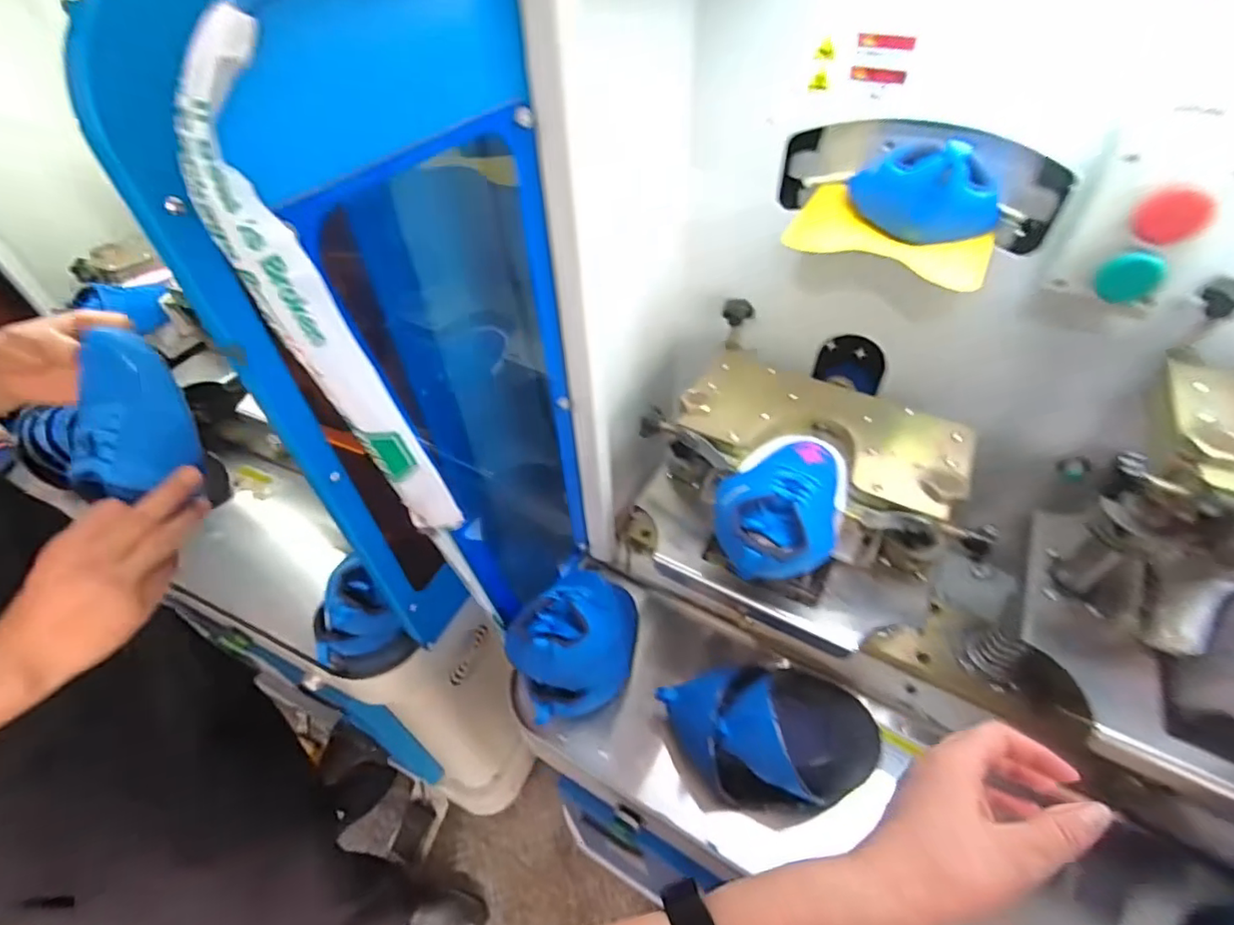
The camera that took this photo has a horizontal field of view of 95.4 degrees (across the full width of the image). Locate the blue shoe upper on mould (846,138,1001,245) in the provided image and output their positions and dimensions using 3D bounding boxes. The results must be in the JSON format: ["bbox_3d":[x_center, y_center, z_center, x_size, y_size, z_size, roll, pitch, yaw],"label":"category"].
[{"bbox_3d":[0.250,-0.223,0.448,0.120,0.070,0.073,22,52,21],"label":"blue shoe upper on mould"}]

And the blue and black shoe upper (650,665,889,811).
[{"bbox_3d":[0.168,0.269,0.565,0.213,0.079,0.137,-13,48,-8],"label":"blue and black shoe upper"}]

